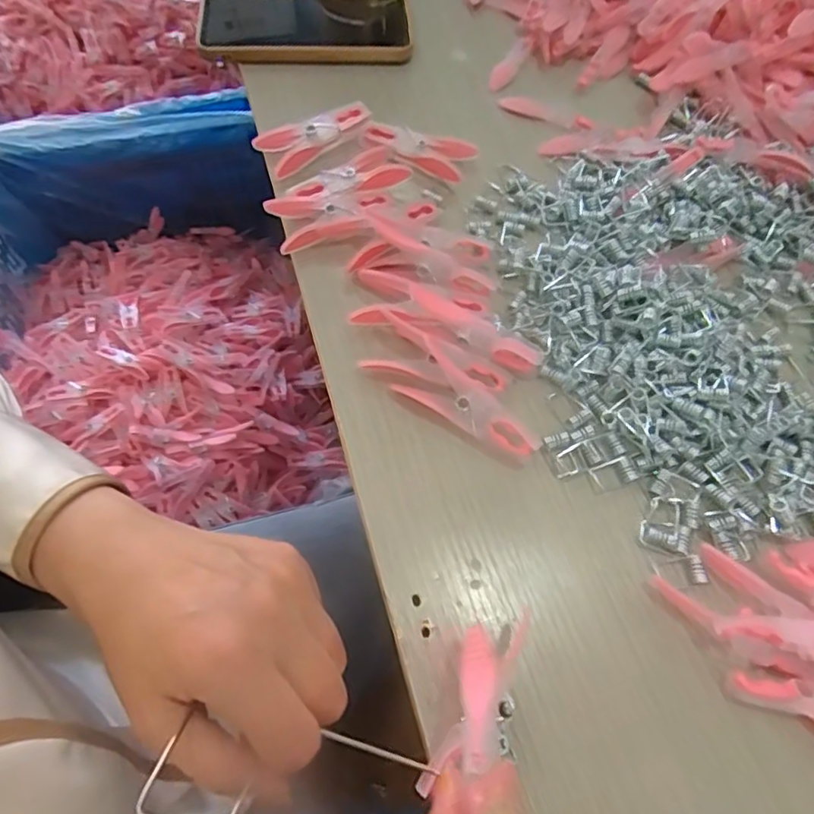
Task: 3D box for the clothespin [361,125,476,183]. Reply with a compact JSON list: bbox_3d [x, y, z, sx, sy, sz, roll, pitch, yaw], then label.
[{"bbox_3d":[0.007,-0.173,0.395,0.074,0.015,0.033,12,63,2],"label":"clothespin"}]

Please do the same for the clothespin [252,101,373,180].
[{"bbox_3d":[-0.061,-0.182,0.389,0.074,0.017,0.033,-27,68,-16],"label":"clothespin"}]

